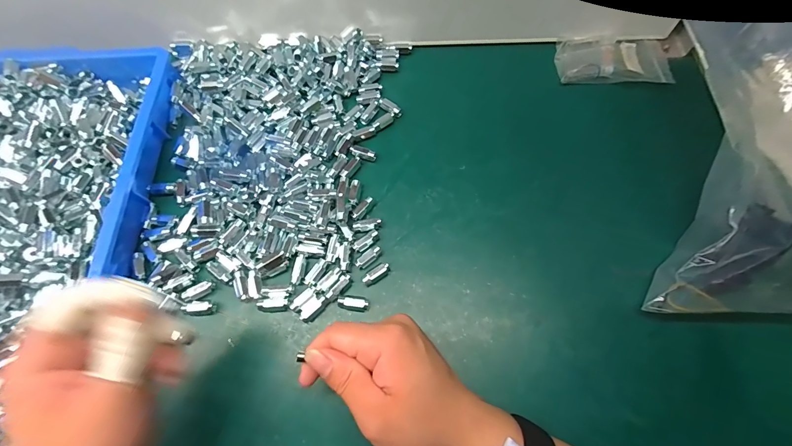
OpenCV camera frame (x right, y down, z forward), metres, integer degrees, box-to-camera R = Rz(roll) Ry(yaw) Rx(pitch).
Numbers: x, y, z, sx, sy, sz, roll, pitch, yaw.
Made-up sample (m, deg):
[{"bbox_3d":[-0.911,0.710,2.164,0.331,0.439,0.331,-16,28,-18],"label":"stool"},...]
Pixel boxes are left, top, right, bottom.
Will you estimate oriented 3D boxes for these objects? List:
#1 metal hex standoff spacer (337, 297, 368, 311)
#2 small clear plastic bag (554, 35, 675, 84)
[{"bbox_3d":[-0.038,0.073,0.320,0.026,0.012,0.011,2,70,2],"label":"metal hex standoff spacer"},{"bbox_3d":[0.250,-0.193,0.413,0.120,0.017,0.075,4,70,2],"label":"small clear plastic bag"}]

